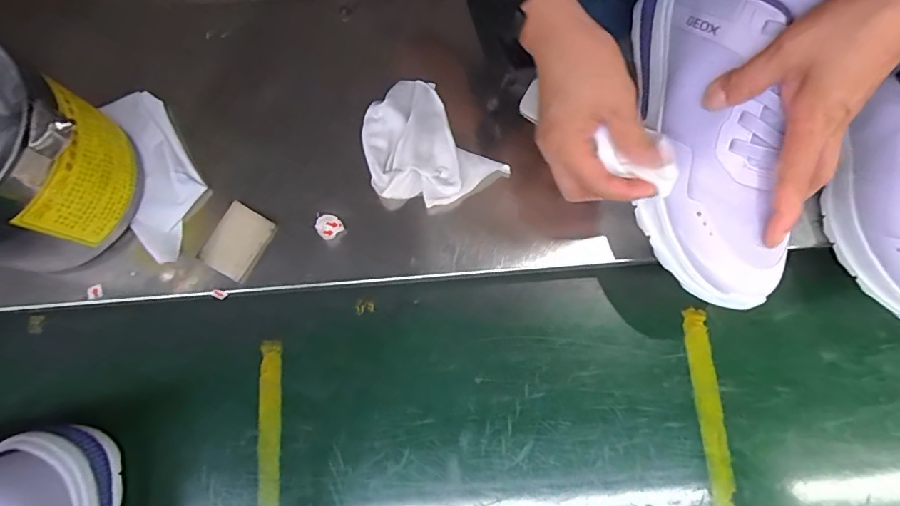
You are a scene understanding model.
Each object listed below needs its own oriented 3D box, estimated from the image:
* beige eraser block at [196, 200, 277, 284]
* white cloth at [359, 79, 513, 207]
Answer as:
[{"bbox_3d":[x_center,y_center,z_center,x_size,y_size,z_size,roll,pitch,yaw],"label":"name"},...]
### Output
[{"bbox_3d":[-0.170,-0.010,0.383,0.044,0.008,0.054,27,78,9],"label":"beige eraser block"},{"bbox_3d":[-0.027,-0.087,0.393,0.089,0.025,0.109,-35,77,-7],"label":"white cloth"}]

